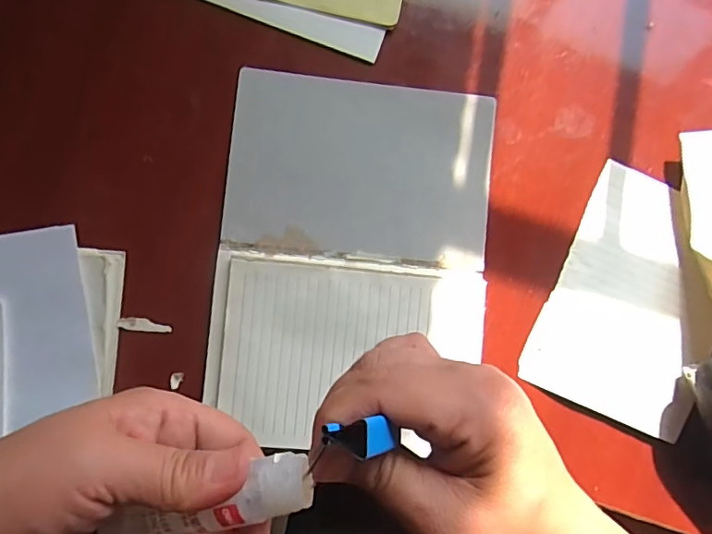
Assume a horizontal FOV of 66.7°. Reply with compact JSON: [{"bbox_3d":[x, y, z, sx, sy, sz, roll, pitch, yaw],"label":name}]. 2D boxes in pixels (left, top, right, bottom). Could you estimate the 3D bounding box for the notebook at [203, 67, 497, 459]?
[{"bbox_3d":[-0.001,-0.009,0.425,0.207,0.014,0.277,5,86,-5],"label":"notebook"}]

